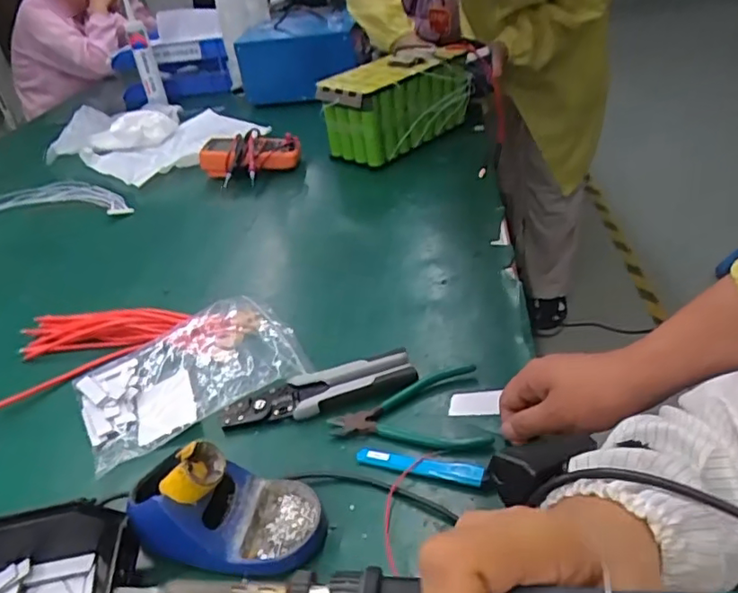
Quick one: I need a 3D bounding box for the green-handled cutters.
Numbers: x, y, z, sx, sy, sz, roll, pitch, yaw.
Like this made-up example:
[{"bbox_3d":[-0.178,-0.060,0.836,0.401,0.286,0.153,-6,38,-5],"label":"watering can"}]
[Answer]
[{"bbox_3d":[0.036,0.109,0.560,0.143,0.013,0.108,-7,35,2],"label":"green-handled cutters"}]

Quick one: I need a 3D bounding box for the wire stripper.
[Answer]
[{"bbox_3d":[-0.050,0.096,0.595,0.191,0.021,0.053,-11,35,-4],"label":"wire stripper"}]

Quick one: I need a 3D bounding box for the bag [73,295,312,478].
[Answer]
[{"bbox_3d":[-0.197,0.077,0.639,0.225,0.033,0.163,-24,37,-21],"label":"bag"}]

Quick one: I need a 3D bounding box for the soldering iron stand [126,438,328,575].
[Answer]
[{"bbox_3d":[-0.115,0.159,0.457,0.151,0.082,0.079,-4,35,6],"label":"soldering iron stand"}]

